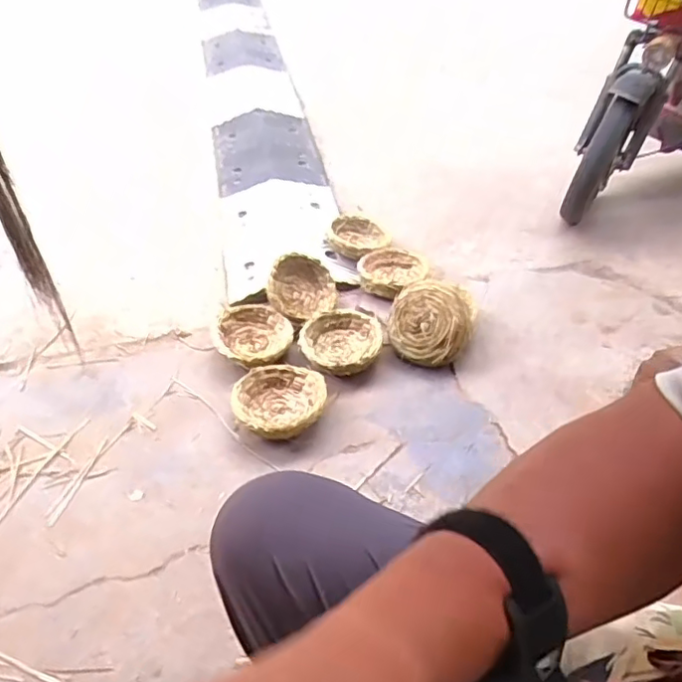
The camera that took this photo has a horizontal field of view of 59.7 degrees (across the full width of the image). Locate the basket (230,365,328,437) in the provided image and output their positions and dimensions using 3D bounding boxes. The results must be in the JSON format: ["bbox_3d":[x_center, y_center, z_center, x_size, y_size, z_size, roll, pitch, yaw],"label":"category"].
[{"bbox_3d":[-0.119,0.125,1.163,0.179,0.061,0.167,0,42,0],"label":"basket"}]

